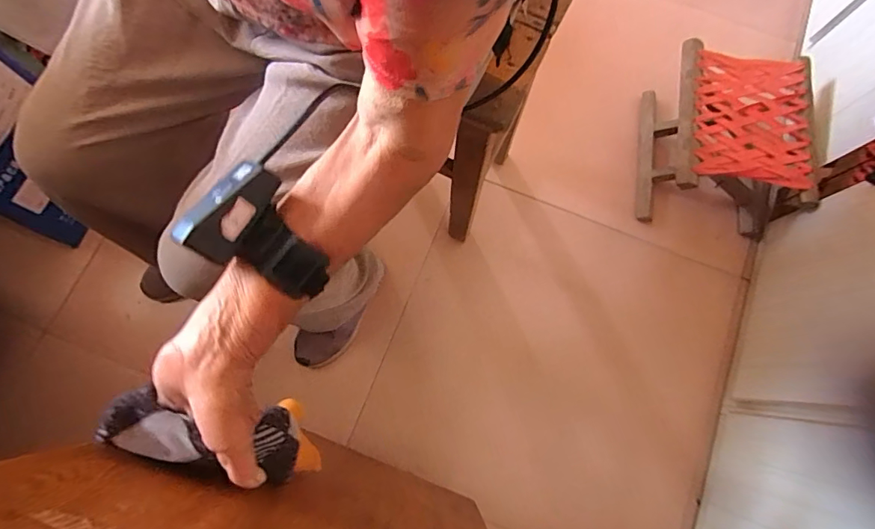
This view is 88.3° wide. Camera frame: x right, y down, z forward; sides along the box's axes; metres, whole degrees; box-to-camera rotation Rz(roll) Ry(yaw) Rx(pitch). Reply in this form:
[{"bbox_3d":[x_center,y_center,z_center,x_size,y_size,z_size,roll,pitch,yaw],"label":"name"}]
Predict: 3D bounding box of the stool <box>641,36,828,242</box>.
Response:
[{"bbox_3d":[0.562,-0.226,0.867,0.280,0.186,0.275,9,76,1],"label":"stool"}]

